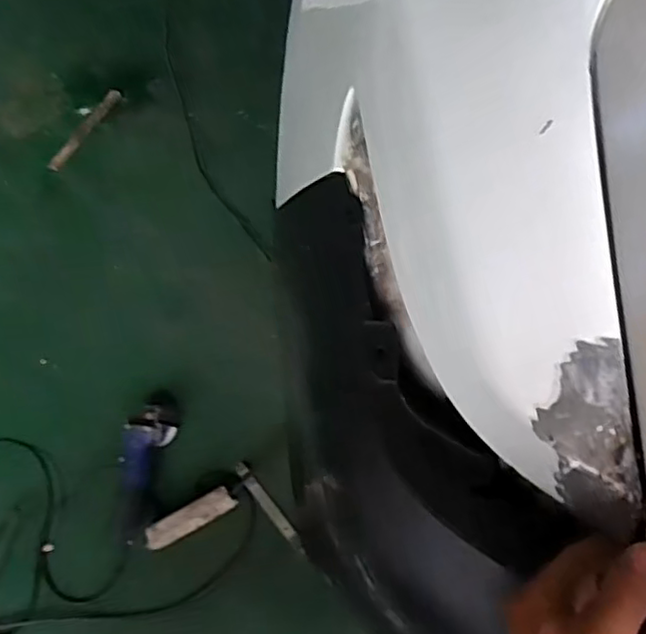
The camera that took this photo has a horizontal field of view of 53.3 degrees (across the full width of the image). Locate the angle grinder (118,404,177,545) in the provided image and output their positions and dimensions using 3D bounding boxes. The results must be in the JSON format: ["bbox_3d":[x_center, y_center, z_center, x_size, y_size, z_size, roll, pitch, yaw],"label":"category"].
[{"bbox_3d":[-0.371,0.311,1.310,0.095,0.087,0.281,7,75,4],"label":"angle grinder"}]

